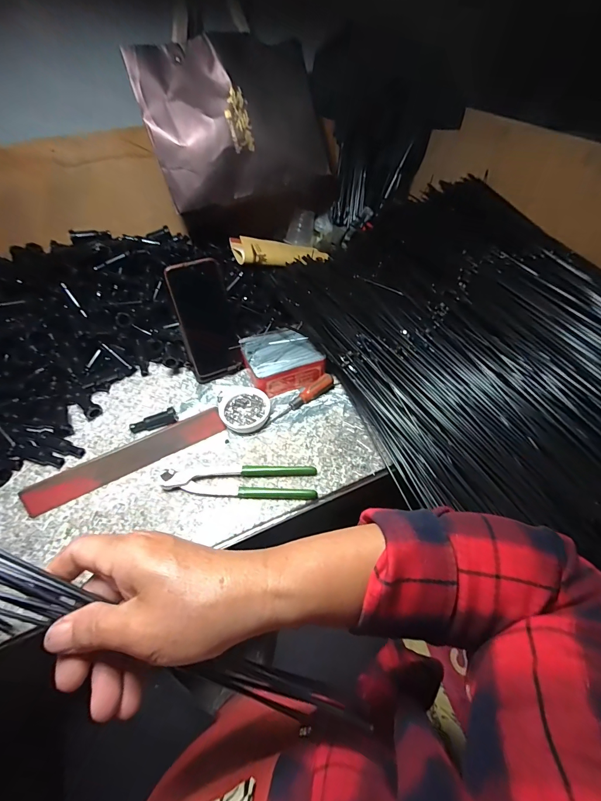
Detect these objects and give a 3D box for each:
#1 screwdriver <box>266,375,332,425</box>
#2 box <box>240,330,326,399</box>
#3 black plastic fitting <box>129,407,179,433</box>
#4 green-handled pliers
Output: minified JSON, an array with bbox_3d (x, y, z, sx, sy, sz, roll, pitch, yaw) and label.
[{"bbox_3d":[0.001,-0.002,0.532,0.123,0.022,0.022,-34,57,-23],"label":"screwdriver"},{"bbox_3d":[-0.030,-0.066,0.570,0.118,0.043,0.107,-18,52,-12],"label":"box"},{"bbox_3d":[-0.216,0.031,0.513,0.068,0.025,0.017,-15,51,-10],"label":"black plastic fitting"},{"bbox_3d":[-0.079,0.105,0.453,0.196,0.015,0.044,-1,50,1],"label":"green-handled pliers"}]

